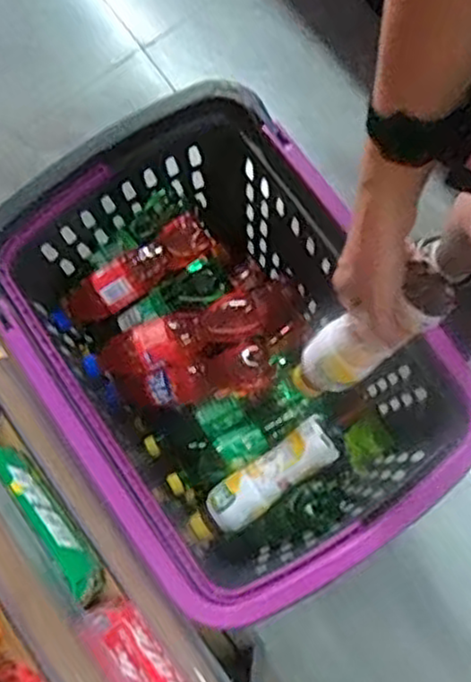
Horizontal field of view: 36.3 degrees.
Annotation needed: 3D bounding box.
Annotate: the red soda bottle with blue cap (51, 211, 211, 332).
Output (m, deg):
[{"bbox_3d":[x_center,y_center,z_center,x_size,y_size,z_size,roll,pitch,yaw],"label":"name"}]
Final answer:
[{"bbox_3d":[-0.149,-0.094,1.003,0.244,0.061,0.069,-32,80,9],"label":"red soda bottle with blue cap"}]

